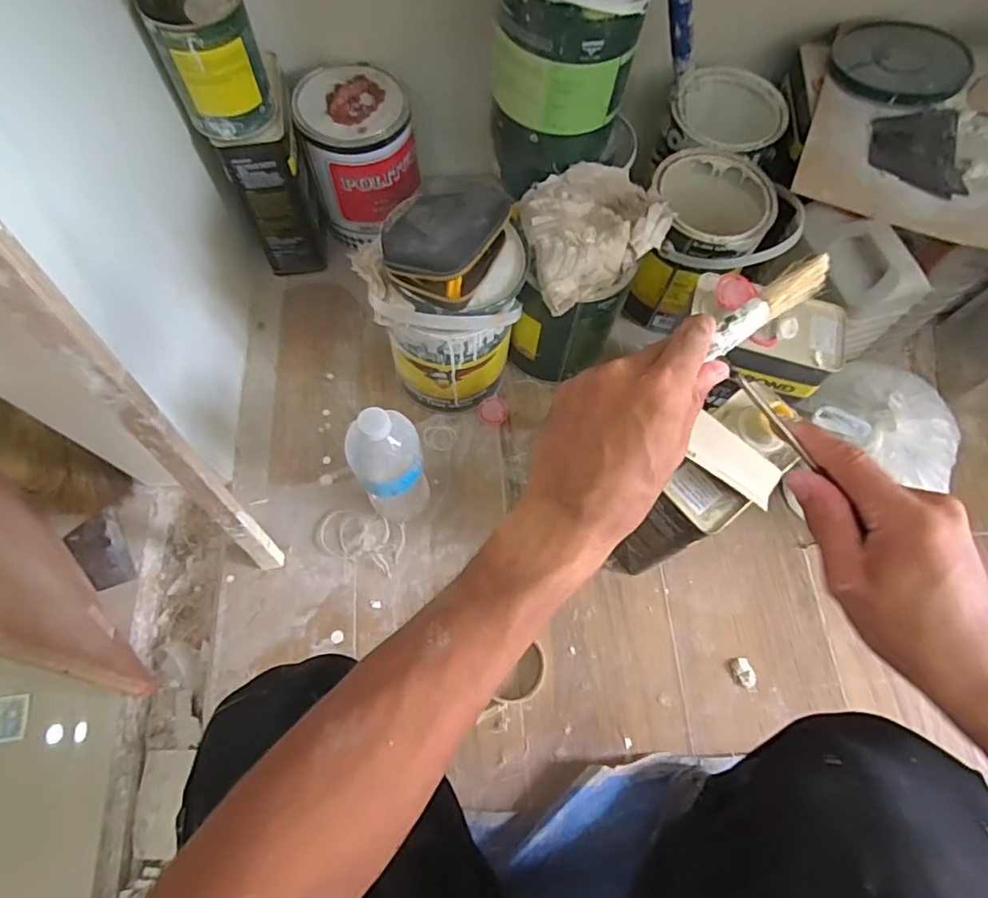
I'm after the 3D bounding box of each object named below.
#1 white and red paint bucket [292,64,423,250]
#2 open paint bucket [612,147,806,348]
[{"bbox_3d":[-0.198,-0.435,0.863,0.150,0.188,0.152,1,68,-2],"label":"white and red paint bucket"},{"bbox_3d":[0.293,-0.299,0.826,0.185,0.200,0.170,1,68,-2],"label":"open paint bucket"}]

